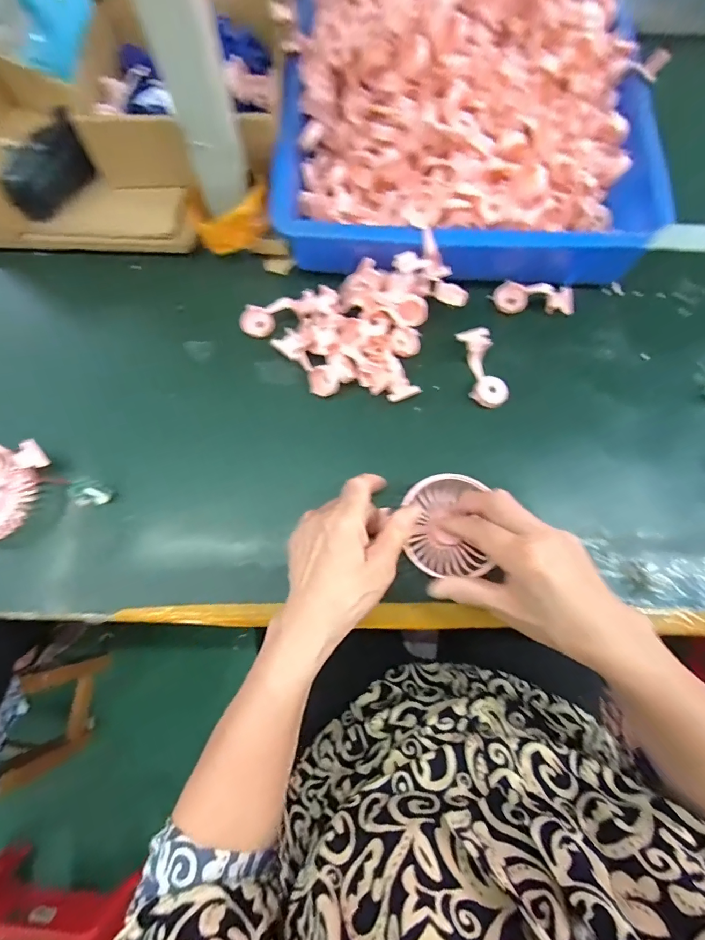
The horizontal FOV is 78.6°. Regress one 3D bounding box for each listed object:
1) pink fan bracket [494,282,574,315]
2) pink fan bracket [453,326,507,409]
[{"bbox_3d":[0.188,-0.177,0.443,0.076,0.026,0.030,6,69,1],"label":"pink fan bracket"},{"bbox_3d":[0.126,-0.100,0.425,0.031,0.027,0.080,-15,85,-6],"label":"pink fan bracket"}]

